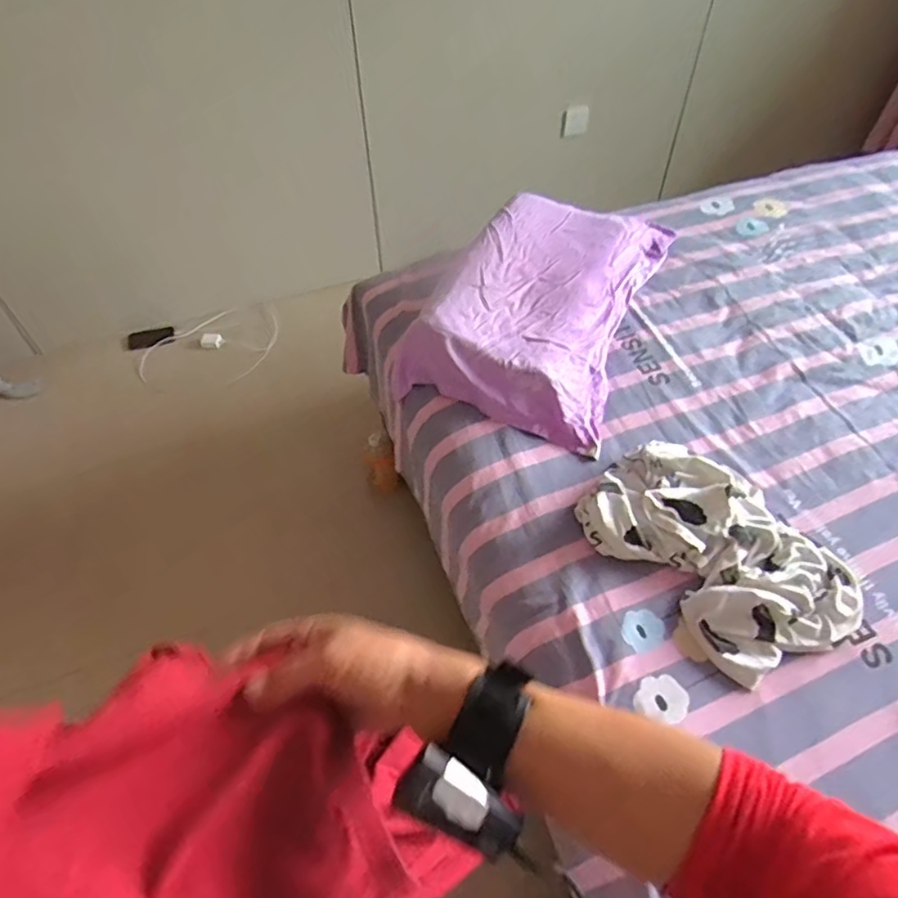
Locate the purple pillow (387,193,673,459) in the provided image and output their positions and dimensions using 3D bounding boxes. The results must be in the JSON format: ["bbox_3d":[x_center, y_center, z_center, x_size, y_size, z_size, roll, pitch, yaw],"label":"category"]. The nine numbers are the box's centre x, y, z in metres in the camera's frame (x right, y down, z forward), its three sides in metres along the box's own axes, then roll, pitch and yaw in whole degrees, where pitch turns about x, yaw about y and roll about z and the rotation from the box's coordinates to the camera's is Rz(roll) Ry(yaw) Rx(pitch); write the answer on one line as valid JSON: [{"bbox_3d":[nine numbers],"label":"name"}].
[{"bbox_3d":[0.188,-0.324,1.275,0.423,0.114,0.628,17,54,14],"label":"purple pillow"}]

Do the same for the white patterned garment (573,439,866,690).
[{"bbox_3d":[0.423,0.143,0.956,0.277,0.066,0.411,-33,58,-23],"label":"white patterned garment"}]

